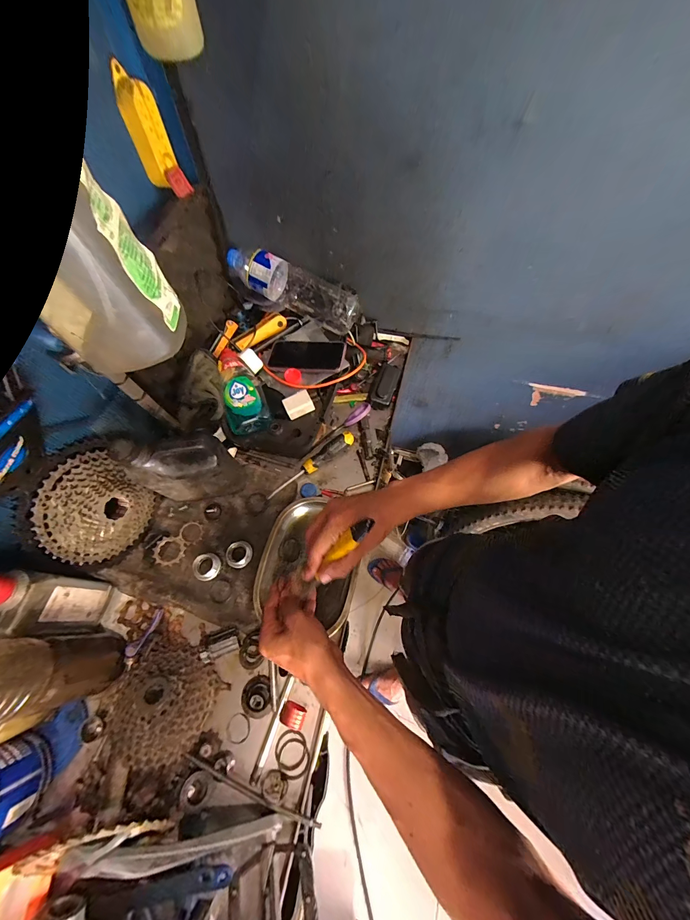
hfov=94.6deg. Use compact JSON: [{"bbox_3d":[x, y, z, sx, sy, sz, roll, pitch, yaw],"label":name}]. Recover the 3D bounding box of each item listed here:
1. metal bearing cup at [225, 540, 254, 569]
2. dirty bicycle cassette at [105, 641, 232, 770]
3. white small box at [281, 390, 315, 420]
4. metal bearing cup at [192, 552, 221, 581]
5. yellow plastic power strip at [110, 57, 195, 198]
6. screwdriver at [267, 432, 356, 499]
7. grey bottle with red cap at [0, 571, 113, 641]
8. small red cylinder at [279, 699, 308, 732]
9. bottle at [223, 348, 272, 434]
[{"bbox_3d":[-0.177,0.157,0.532,0.039,0.020,0.042,1,64,-1],"label":"metal bearing cup"},{"bbox_3d":[-0.248,0.323,0.425,0.129,0.052,0.123,32,67,13],"label":"dirty bicycle cassette"},{"bbox_3d":[-0.085,-0.101,0.581,0.048,0.023,0.038,-24,67,-12],"label":"white small box"},{"bbox_3d":[-0.228,0.174,0.523,0.040,0.014,0.042,1,64,-1],"label":"metal bearing cup"},{"bbox_3d":[-0.270,-0.449,0.446,0.046,0.137,0.039,0,64,5],"label":"yellow plastic power strip"},{"bbox_3d":[-0.064,0.012,0.608,0.192,0.026,0.026,-37,70,-11],"label":"screwdriver"},{"bbox_3d":[-0.390,0.192,0.421,0.052,0.178,0.073,4,64,0],"label":"grey bottle with red cap"},{"bbox_3d":[-0.071,0.345,0.431,0.033,0.030,0.022,20,65,8],"label":"small red cylinder"},{"bbox_3d":[-0.184,-0.130,0.584,0.075,0.046,0.169,-12,65,-7],"label":"bottle"}]

